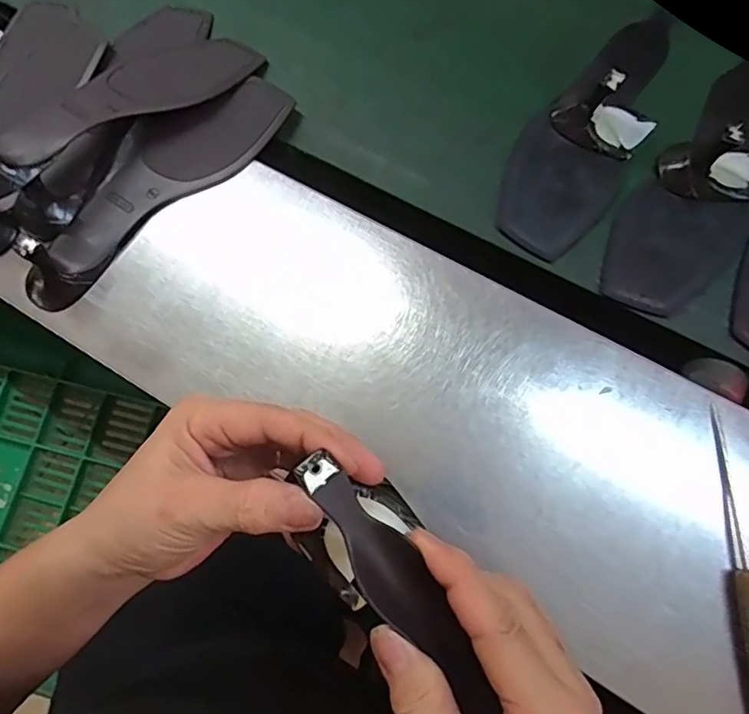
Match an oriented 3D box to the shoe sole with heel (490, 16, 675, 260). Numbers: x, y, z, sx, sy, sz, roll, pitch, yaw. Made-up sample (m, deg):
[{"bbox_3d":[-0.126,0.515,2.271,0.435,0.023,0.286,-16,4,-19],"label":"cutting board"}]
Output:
[{"bbox_3d":[0.173,-0.189,0.431,0.084,0.054,0.244,30,79,11],"label":"shoe sole with heel"}]

